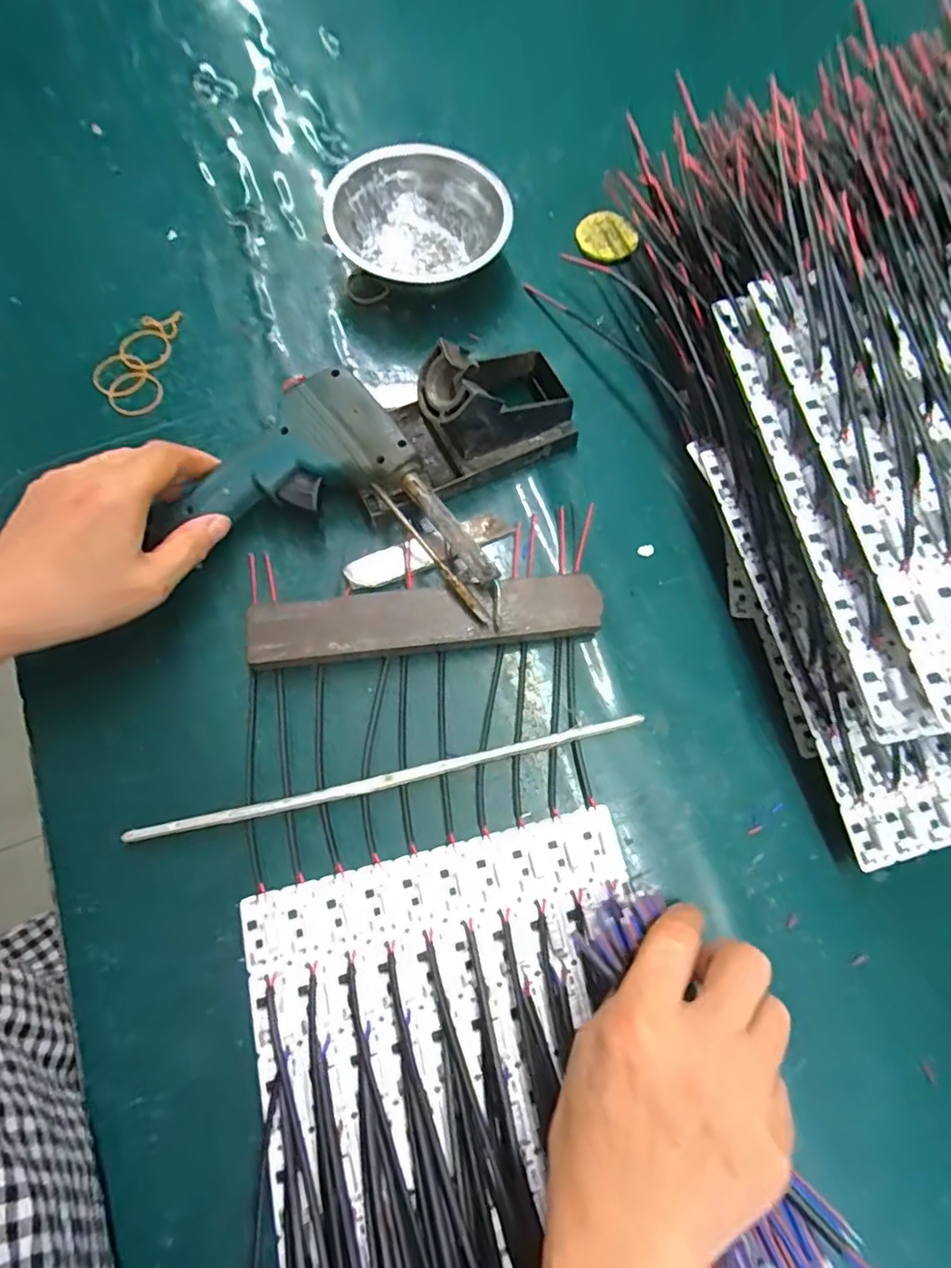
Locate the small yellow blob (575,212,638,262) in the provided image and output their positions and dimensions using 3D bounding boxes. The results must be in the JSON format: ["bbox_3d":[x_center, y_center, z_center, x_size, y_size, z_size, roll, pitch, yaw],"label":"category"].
[{"bbox_3d":[0.100,-0.306,0.447,0.044,0.010,0.040,34,74,10],"label":"small yellow blob"}]

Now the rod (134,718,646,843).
[{"bbox_3d":[-0.043,0.077,0.313,0.275,0.009,0.008,-12,72,-5],"label":"rod"}]

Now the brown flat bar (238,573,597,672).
[{"bbox_3d":[-0.028,-0.008,0.336,0.197,0.022,0.036,-7,72,-3],"label":"brown flat bar"}]

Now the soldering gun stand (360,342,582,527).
[{"bbox_3d":[-0.012,-0.139,0.356,0.154,0.065,0.083,-30,74,-10],"label":"soldering gun stand"}]

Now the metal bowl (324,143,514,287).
[{"bbox_3d":[-0.042,-0.299,0.426,0.123,0.042,0.123,0,71,-1],"label":"metal bowl"}]

